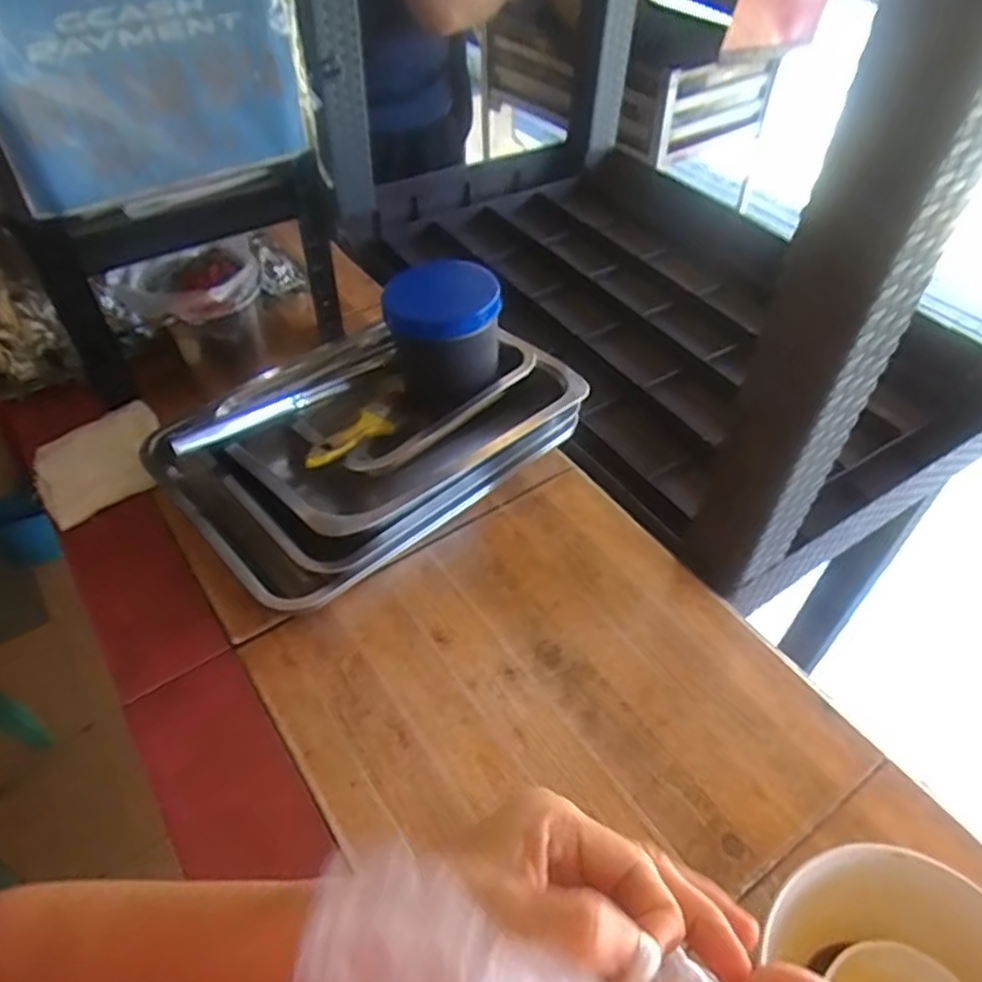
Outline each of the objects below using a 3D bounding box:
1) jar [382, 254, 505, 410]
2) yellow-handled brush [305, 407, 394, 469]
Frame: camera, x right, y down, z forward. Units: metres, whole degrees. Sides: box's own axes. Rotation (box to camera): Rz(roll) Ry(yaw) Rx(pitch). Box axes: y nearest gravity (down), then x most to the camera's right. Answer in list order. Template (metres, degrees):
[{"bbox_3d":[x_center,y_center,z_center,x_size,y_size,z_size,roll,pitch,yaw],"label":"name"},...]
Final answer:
[{"bbox_3d":[-0.053,-0.162,0.744,0.108,0.119,0.105,0,48,0],"label":"jar"},{"bbox_3d":[-0.141,-0.052,0.705,0.027,0.021,0.121,24,35,19],"label":"yellow-handled brush"}]

